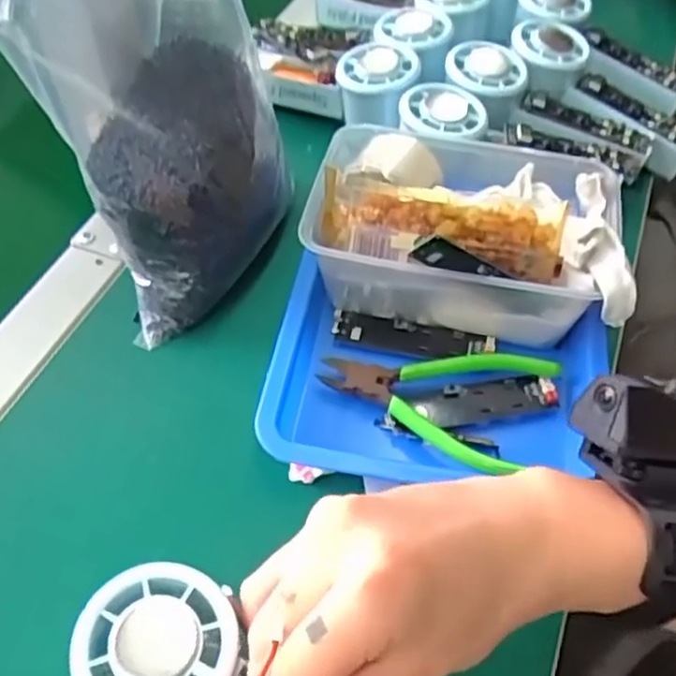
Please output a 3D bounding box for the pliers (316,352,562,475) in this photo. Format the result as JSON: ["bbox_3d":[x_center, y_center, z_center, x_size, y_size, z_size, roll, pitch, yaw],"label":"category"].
[{"bbox_3d":[0.049,0.024,0.378,0.113,0.011,0.073,21,54,15],"label":"pliers"}]

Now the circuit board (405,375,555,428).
[{"bbox_3d":[0.078,0.033,0.383,0.075,0.007,0.022,-11,52,-9],"label":"circuit board"}]

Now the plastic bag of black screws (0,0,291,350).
[{"bbox_3d":[-0.089,-0.122,0.389,0.105,0.181,0.157,14,53,11],"label":"plastic bag of black screws"}]

